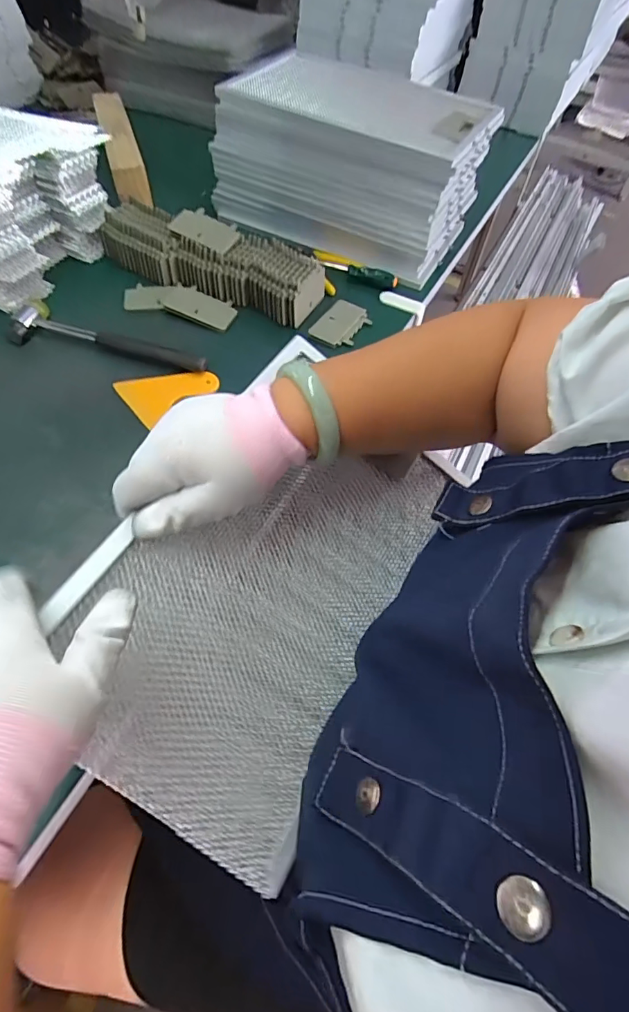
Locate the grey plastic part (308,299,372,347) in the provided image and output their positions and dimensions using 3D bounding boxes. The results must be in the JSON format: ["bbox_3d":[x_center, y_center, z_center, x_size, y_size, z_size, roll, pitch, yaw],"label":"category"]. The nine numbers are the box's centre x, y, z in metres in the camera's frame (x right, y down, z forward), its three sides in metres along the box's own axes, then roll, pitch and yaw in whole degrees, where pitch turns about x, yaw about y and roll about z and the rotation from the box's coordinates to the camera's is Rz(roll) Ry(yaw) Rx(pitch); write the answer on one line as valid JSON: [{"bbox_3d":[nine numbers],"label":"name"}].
[{"bbox_3d":[0.035,-0.236,0.629,0.057,0.008,0.083,27,58,13],"label":"grey plastic part"}]

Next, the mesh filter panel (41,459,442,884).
[{"bbox_3d":[-0.034,0.054,0.350,0.182,0.015,0.301,33,63,-1],"label":"mesh filter panel"}]

